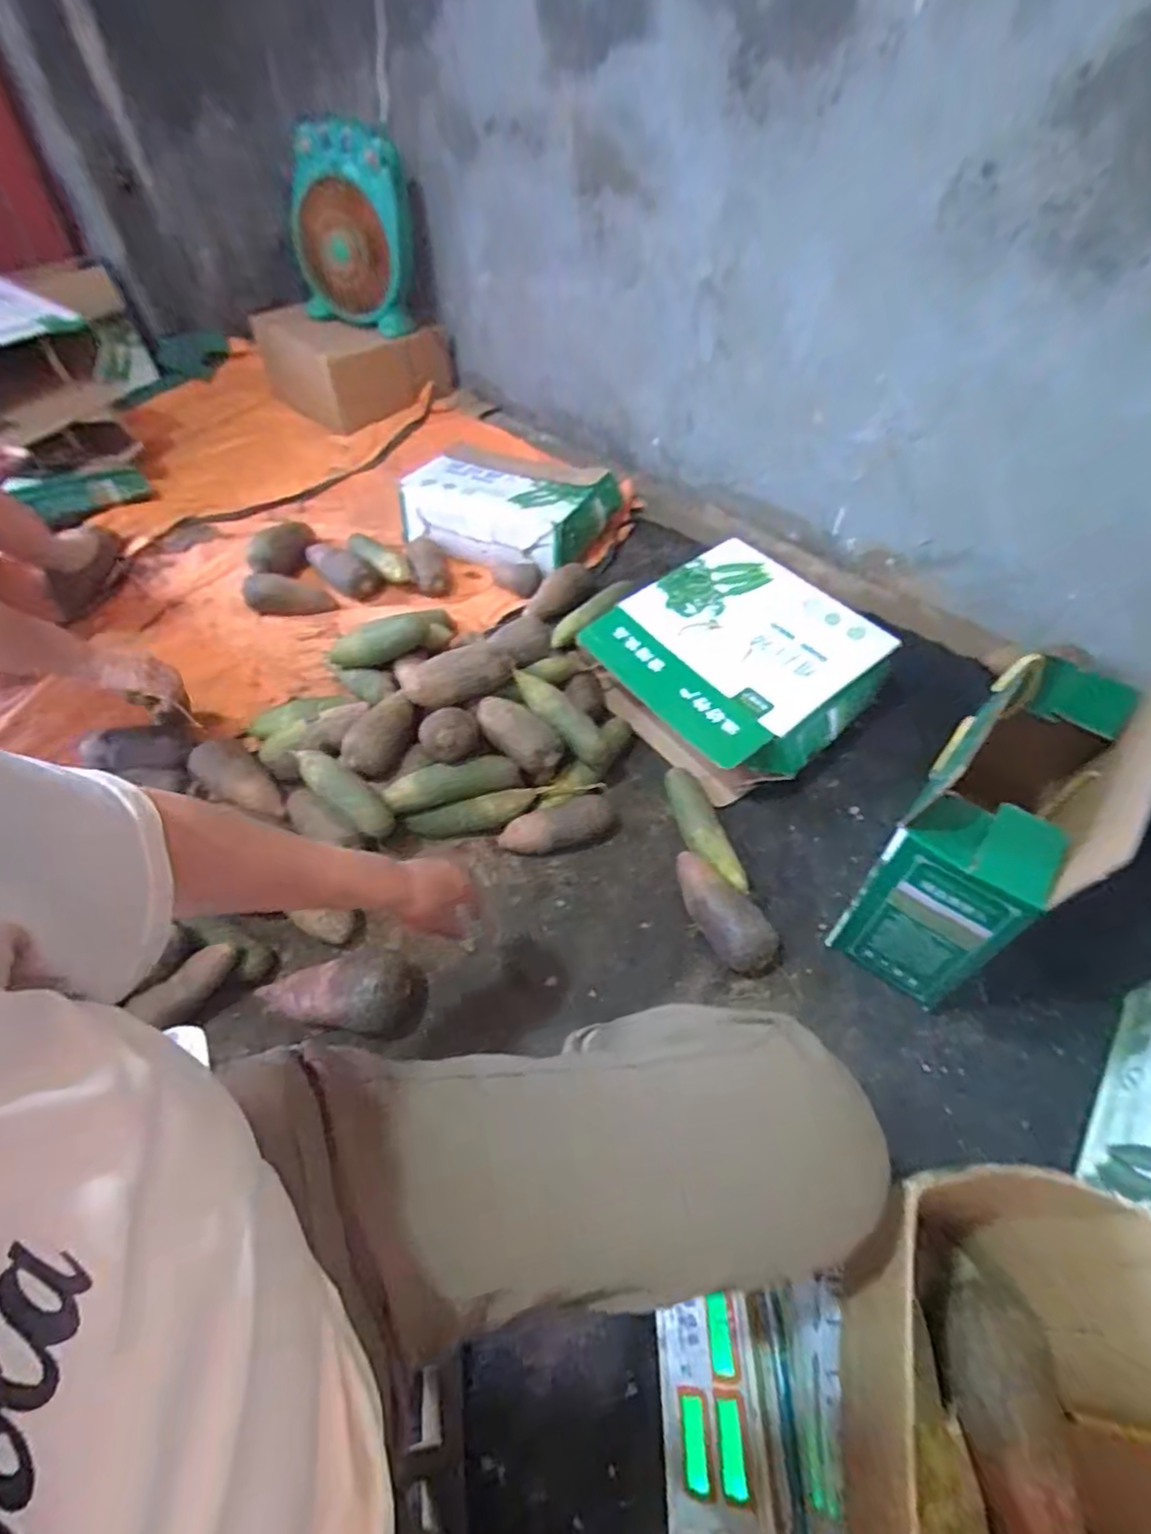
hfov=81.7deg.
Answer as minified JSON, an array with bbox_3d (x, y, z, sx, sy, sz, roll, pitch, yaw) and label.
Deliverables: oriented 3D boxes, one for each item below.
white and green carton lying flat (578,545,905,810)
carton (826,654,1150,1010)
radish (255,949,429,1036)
[{"bbox_3d":[0.245,-0.164,1.052,0.324,0.146,0.378,-32,59,-24],"label":"white and green carton lying flat"},{"bbox_3d":[0.496,0.071,0.783,0.354,0.321,0.139,-36,60,-26],"label":"carton"},{"bbox_3d":[-0.275,0.270,0.778,0.185,0.079,0.090,-4,52,-5],"label":"radish"}]

